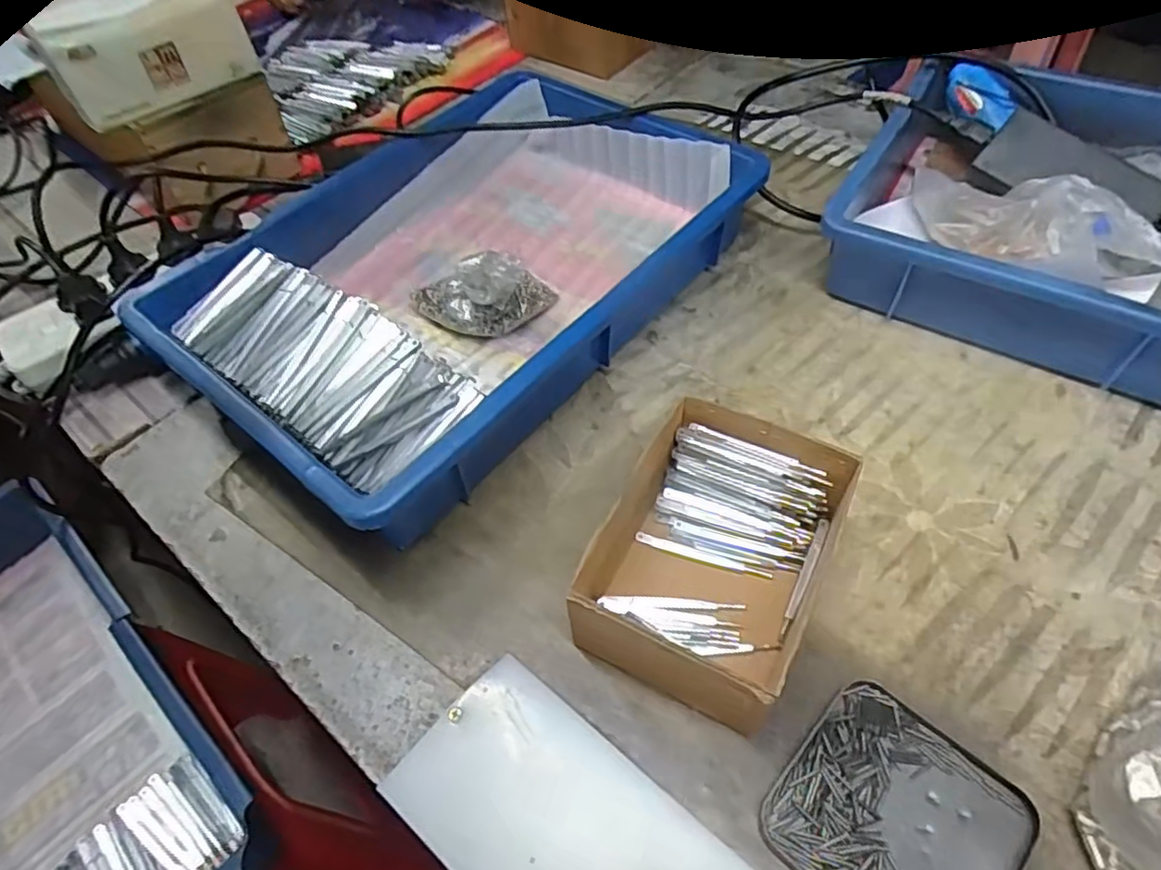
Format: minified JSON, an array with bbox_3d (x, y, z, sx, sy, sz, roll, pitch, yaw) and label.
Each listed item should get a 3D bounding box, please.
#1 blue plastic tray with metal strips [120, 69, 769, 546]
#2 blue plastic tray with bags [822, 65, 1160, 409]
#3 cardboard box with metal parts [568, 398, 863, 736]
[{"bbox_3d":[-0.085,-0.136,0.520,0.274,0.084,0.421,33,62,25],"label":"blue plastic tray with metal strips"},{"bbox_3d":[0.433,-0.145,0.493,0.432,0.092,0.269,26,60,21],"label":"blue plastic tray with bags"},{"bbox_3d":[0.077,0.068,0.373,0.113,0.063,0.157,22,58,19],"label":"cardboard box with metal parts"}]

